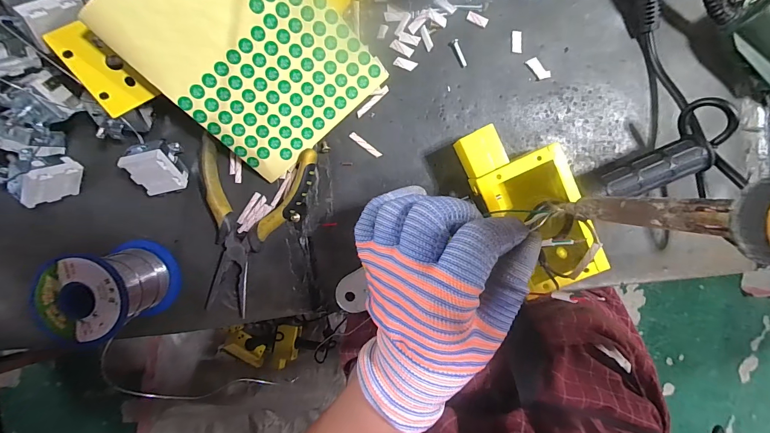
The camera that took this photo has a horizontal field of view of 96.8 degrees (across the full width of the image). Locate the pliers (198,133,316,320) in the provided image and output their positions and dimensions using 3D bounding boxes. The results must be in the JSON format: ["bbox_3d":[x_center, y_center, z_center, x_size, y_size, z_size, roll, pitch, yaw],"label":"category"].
[{"bbox_3d":[-0.118,0.008,0.283,0.088,0.016,0.146,16,94,-1],"label":"pliers"}]

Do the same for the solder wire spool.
[{"bbox_3d":[-0.215,0.056,0.269,0.063,0.067,0.063,-1,95,0],"label":"solder wire spool"}]

